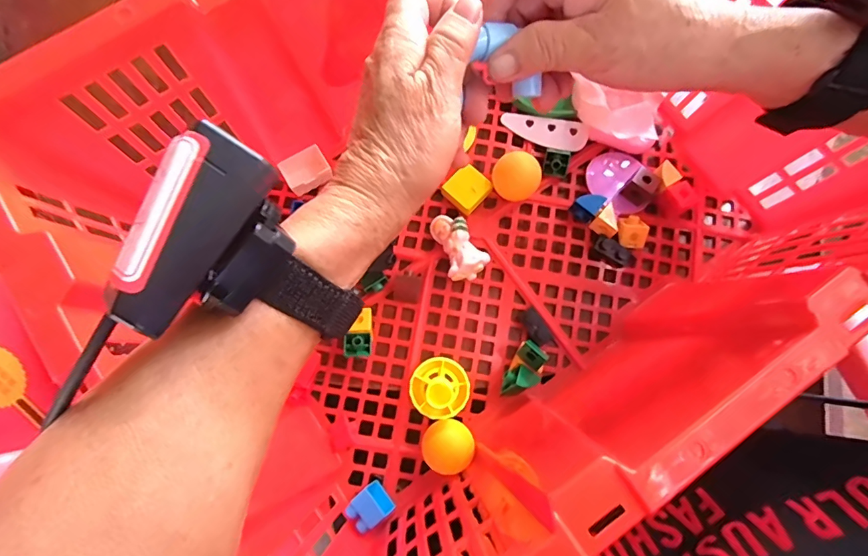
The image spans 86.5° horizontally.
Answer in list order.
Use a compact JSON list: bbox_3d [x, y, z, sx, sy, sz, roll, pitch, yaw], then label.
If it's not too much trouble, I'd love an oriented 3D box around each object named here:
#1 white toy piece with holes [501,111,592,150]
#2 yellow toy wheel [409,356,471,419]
[{"bbox_3d":[0.095,-0.127,0.396,0.073,0.008,0.027,14,77,3],"label":"white toy piece with holes"},{"bbox_3d":[0.005,0.080,0.335,0.043,0.030,0.043,0,77,-1],"label":"yellow toy wheel"}]

